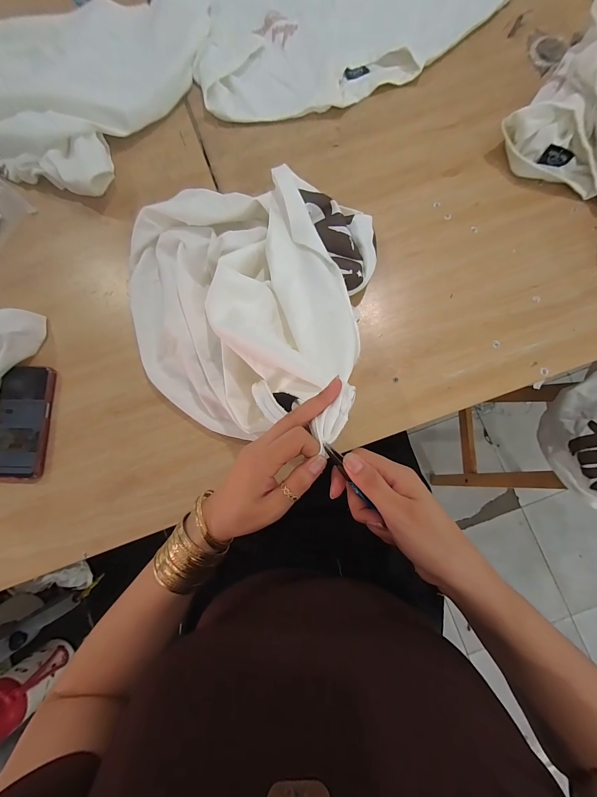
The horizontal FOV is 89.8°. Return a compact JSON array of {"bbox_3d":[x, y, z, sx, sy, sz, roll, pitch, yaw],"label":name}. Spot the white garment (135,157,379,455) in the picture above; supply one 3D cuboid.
[{"bbox_3d":[-0.083,-0.157,0.363,0.334,0.168,0.365,14,83,4],"label":"white garment"}]

